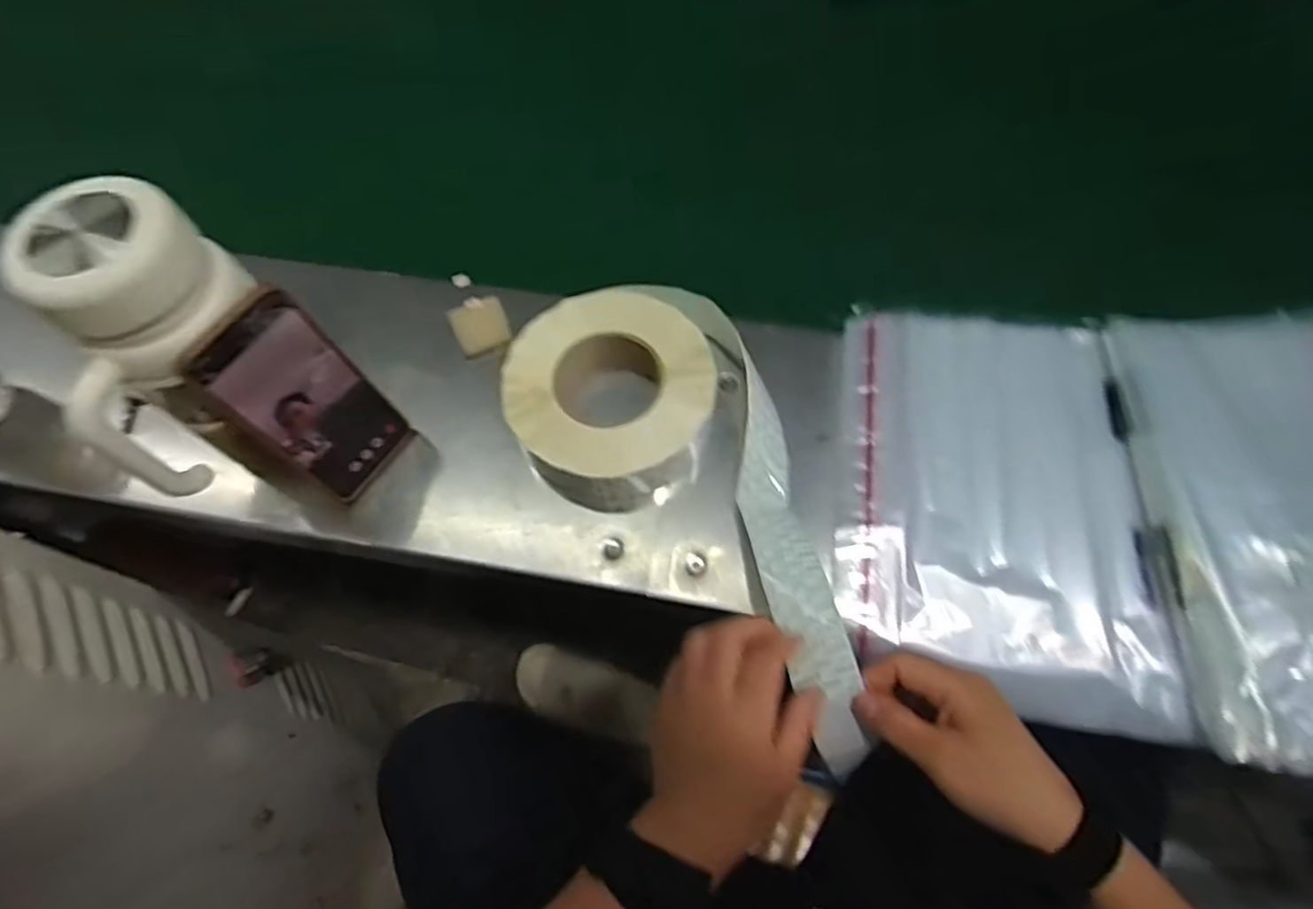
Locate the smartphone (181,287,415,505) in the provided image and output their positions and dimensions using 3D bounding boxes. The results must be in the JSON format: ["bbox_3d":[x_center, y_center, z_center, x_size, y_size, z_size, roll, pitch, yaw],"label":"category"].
[{"bbox_3d":[-0.229,-0.034,0.466,0.005,0.158,0.075,25,67,31],"label":"smartphone"}]

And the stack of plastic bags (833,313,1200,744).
[{"bbox_3d":[0.240,0.030,0.503,0.210,0.027,0.297,6,65,6],"label":"stack of plastic bags"}]

